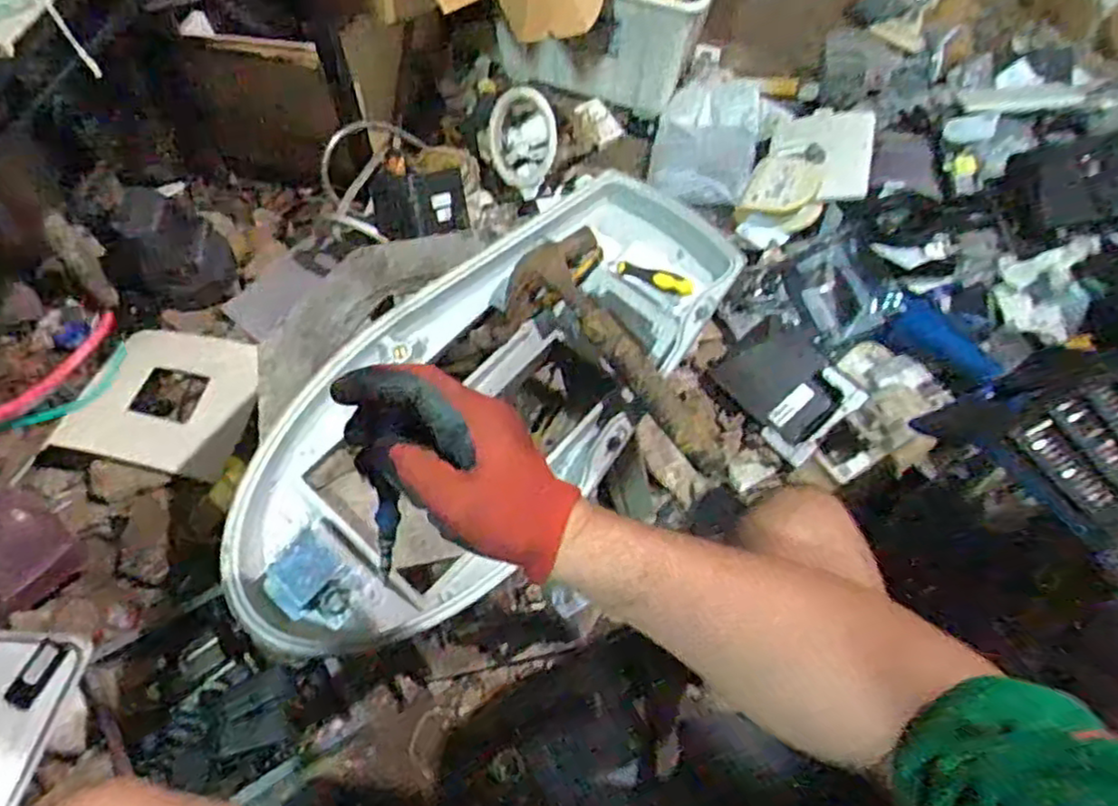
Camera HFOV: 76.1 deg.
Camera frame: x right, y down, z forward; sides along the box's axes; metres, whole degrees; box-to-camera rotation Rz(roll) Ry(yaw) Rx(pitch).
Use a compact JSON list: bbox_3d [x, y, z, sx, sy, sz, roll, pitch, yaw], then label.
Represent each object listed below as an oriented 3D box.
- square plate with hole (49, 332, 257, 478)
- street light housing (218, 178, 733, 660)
[{"bbox_3d":[-0.610,-0.007,1.131,0.255,0.053,0.240,11,62,7],"label":"square plate with hole"},{"bbox_3d":[-0.076,-0.013,0.738,0.267,0.070,0.610,37,68,19],"label":"street light housing"}]

